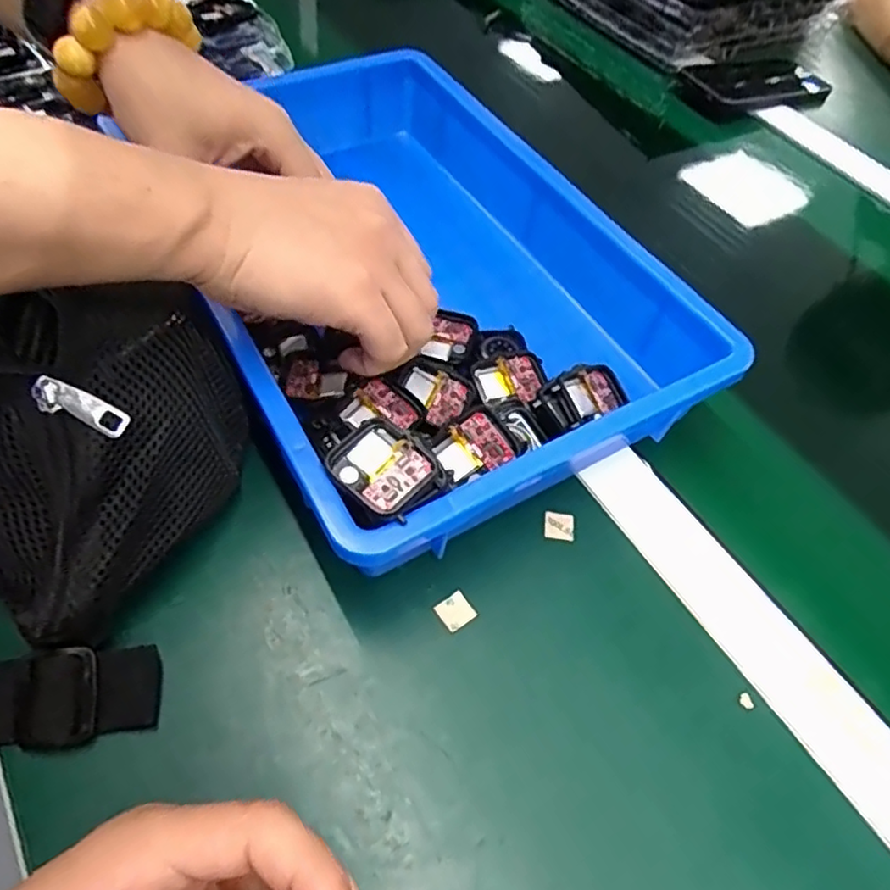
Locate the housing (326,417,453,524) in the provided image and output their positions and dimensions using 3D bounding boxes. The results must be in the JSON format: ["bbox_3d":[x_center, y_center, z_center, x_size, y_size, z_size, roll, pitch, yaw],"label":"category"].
[{"bbox_3d":[-0.025,0.010,0.280,0.045,0.008,0.037,36,58,17],"label":"housing"}]

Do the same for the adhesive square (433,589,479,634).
[{"bbox_3d":[0.005,0.082,0.315,0.016,0.004,0.015,-30,63,-23],"label":"adhesive square"}]

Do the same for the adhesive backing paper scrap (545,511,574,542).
[{"bbox_3d":[0.062,0.044,0.348,0.016,0.004,0.015,7,55,-1],"label":"adhesive backing paper scrap"}]

